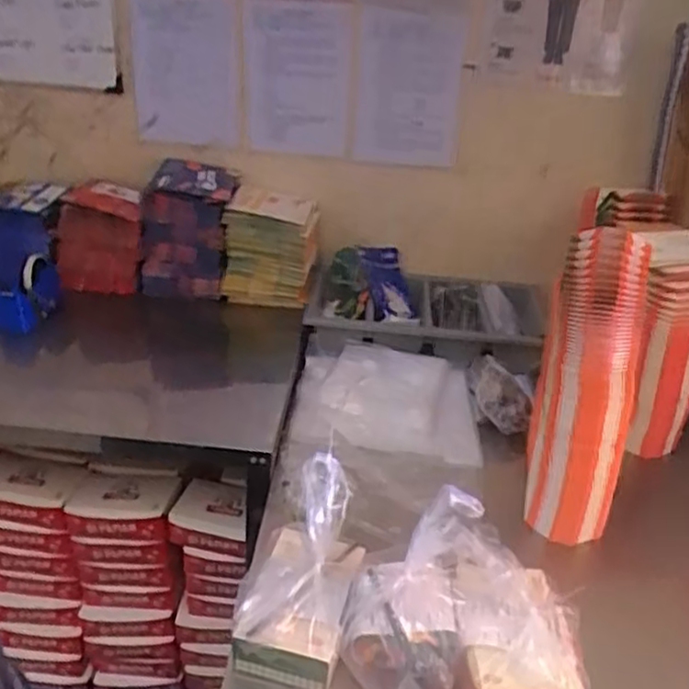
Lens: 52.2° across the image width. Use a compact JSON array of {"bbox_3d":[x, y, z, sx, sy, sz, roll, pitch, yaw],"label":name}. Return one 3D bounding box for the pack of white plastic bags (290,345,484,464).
[{"bbox_3d":[0.073,0.100,1.241,0.314,0.066,0.341,5,28,0],"label":"pack of white plastic bags"}]

